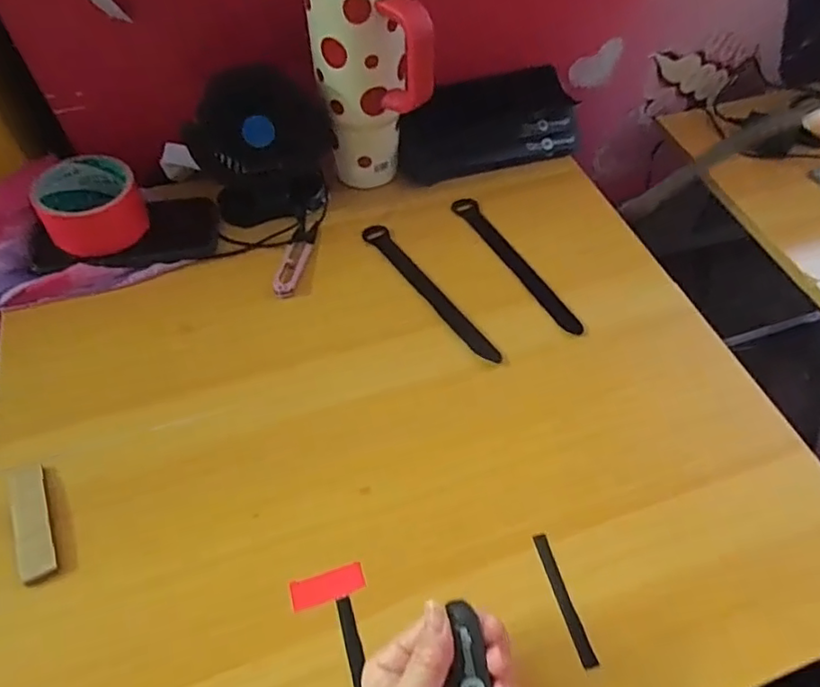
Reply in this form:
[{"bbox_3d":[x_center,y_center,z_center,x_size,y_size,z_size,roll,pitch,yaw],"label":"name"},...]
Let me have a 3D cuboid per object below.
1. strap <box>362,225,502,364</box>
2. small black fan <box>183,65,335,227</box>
[{"bbox_3d":[0.016,-0.051,0.526,0.023,0.004,0.193,-30,60,-20],"label":"strap"},{"bbox_3d":[-0.140,-0.185,0.541,0.124,0.122,0.066,-16,57,-12],"label":"small black fan"}]

